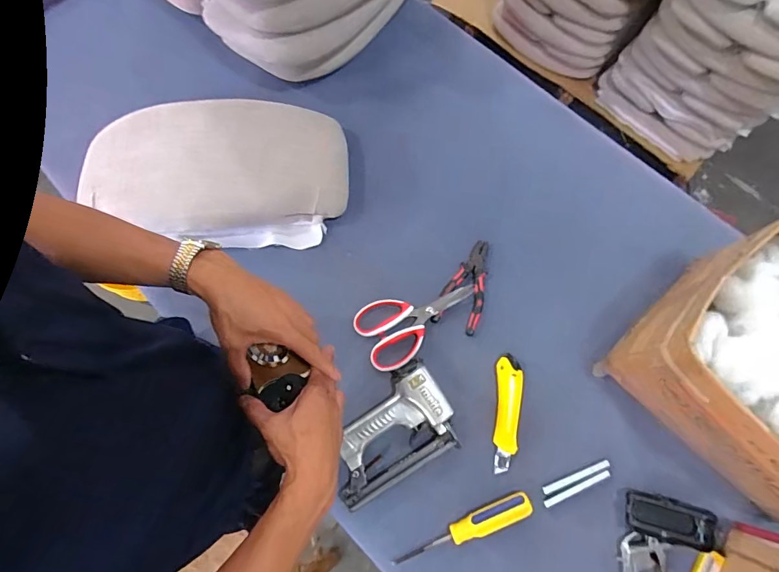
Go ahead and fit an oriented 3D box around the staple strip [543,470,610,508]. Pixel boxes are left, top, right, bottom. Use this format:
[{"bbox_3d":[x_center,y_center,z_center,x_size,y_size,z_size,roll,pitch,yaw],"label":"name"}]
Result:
[{"bbox_3d":[0.261,0.282,0.578,0.099,0.006,0.011,-24,74,-5],"label":"staple strip"}]

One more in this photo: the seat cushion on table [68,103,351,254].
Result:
[{"bbox_3d":[-0.286,-0.185,0.691,0.418,0.081,0.234,0,74,2],"label":"seat cushion on table"}]

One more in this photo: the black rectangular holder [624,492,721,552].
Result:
[{"bbox_3d":[0.374,0.312,0.551,0.117,0.009,0.053,14,74,6],"label":"black rectangular holder"}]

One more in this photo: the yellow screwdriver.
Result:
[{"bbox_3d":[0.098,0.326,0.552,0.192,0.019,0.030,-21,74,-5],"label":"yellow screwdriver"}]

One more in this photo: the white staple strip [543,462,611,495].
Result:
[{"bbox_3d":[0.262,0.268,0.582,0.099,0.005,0.011,-21,74,-4],"label":"white staple strip"}]

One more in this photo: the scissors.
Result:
[{"bbox_3d":[0.044,0.048,0.645,0.188,0.013,0.106,-27,75,-6],"label":"scissors"}]

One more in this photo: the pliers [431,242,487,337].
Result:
[{"bbox_3d":[0.124,-0.004,0.658,0.067,0.011,0.153,20,75,7],"label":"pliers"}]

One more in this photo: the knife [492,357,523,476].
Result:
[{"bbox_3d":[0.169,0.183,0.601,0.036,0.018,0.161,8,74,4],"label":"knife"}]

